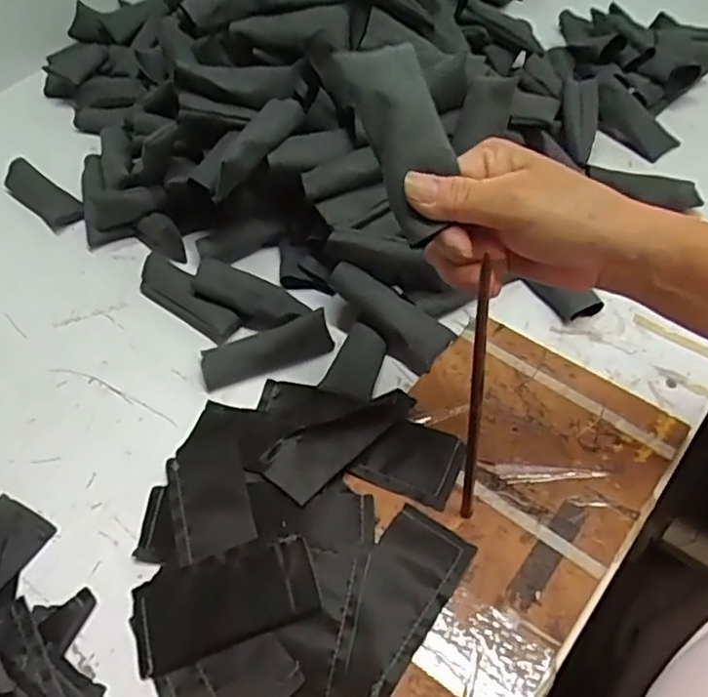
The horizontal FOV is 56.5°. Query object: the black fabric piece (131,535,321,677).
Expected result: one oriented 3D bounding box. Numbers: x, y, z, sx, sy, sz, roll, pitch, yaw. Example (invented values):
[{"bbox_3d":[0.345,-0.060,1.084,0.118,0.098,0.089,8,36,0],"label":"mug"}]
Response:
[{"bbox_3d":[-0.082,0.154,0.406,0.114,0.005,0.055,-22,60,3],"label":"black fabric piece"}]

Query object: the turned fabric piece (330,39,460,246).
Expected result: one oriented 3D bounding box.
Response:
[{"bbox_3d":[0.023,-0.105,0.331,0.041,0.016,0.103,-14,83,-8],"label":"turned fabric piece"}]

